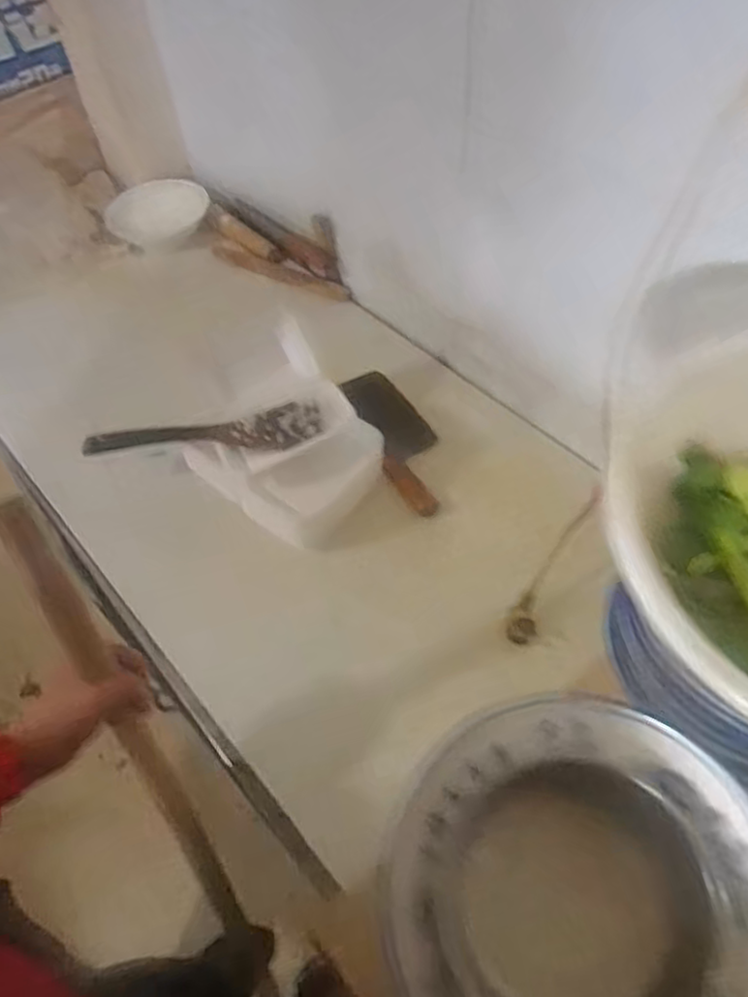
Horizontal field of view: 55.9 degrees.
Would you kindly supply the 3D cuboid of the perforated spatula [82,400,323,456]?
[{"bbox_3d":[-0.220,-0.091,0.924,0.305,0.035,0.077,-1,54,3],"label":"perforated spatula"}]

